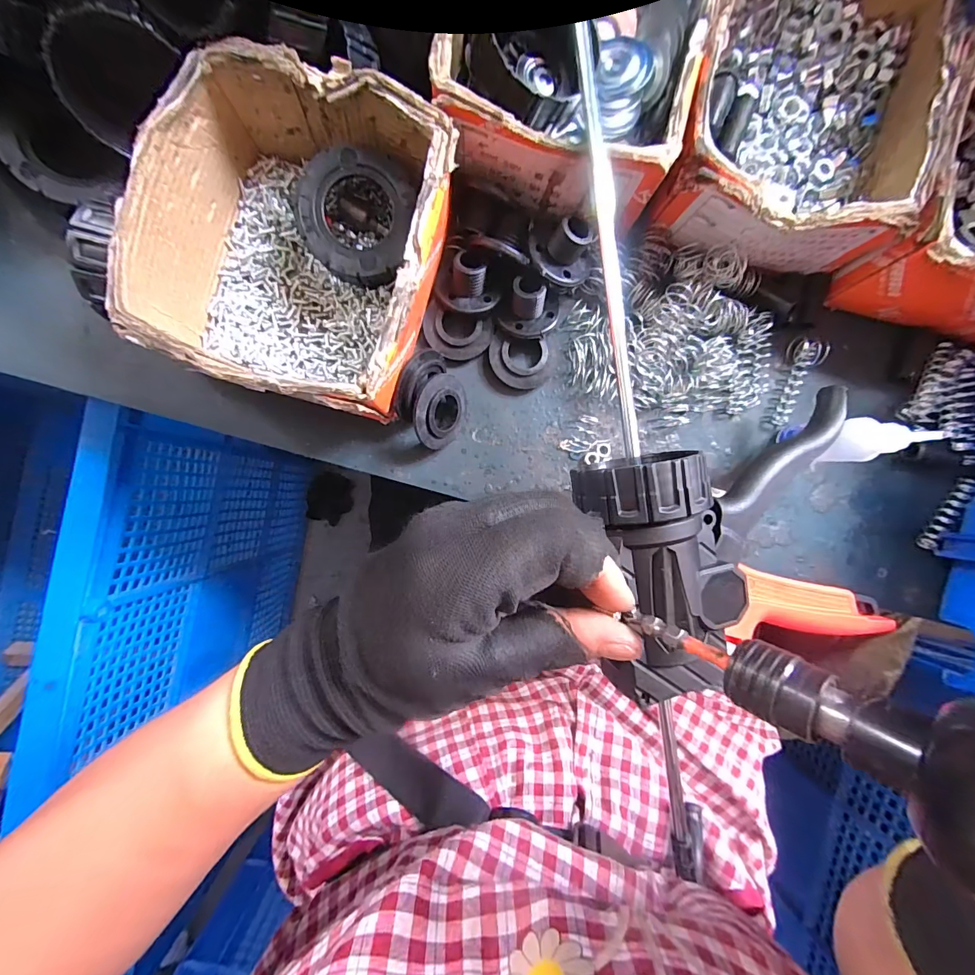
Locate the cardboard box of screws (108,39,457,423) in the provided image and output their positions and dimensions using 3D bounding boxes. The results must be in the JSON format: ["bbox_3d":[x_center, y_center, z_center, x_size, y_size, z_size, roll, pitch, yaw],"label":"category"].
[{"bbox_3d":[-0.105,-0.133,0.251,0.143,0.079,0.162,16,88,-3],"label":"cardboard box of screws"}]

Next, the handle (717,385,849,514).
[{"bbox_3d":[0.176,-0.019,0.253,0.110,0.026,0.020,-40,92,-3],"label":"handle"}]

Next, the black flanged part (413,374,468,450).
[{"bbox_3d":[-0.029,-0.047,0.273,0.009,0.050,0.046,18,98,30],"label":"black flanged part"}]

